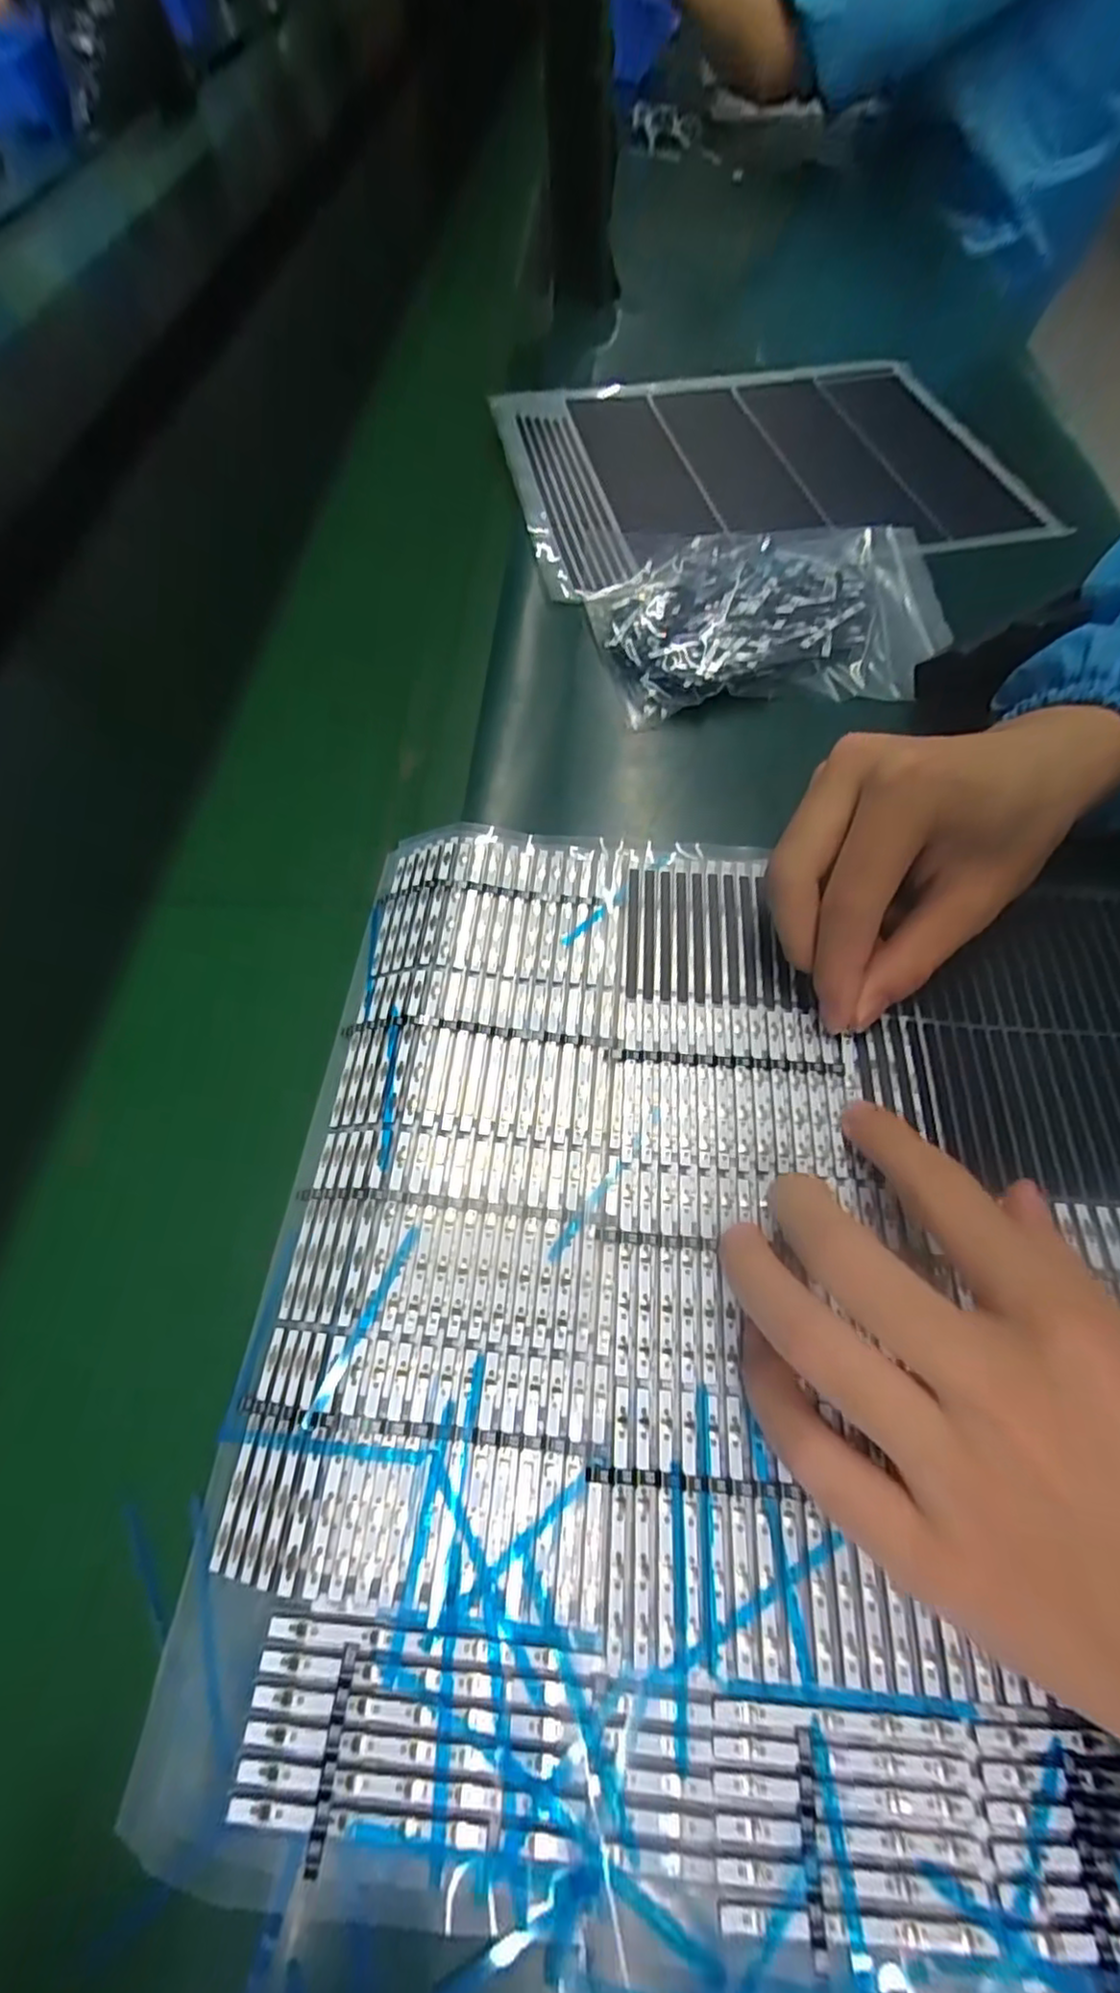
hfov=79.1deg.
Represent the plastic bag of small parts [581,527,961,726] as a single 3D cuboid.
[{"bbox_3d":[0.114,-0.201,0.355,0.186,0.018,0.120,-8,61,-2],"label":"plastic bag of small parts"}]

